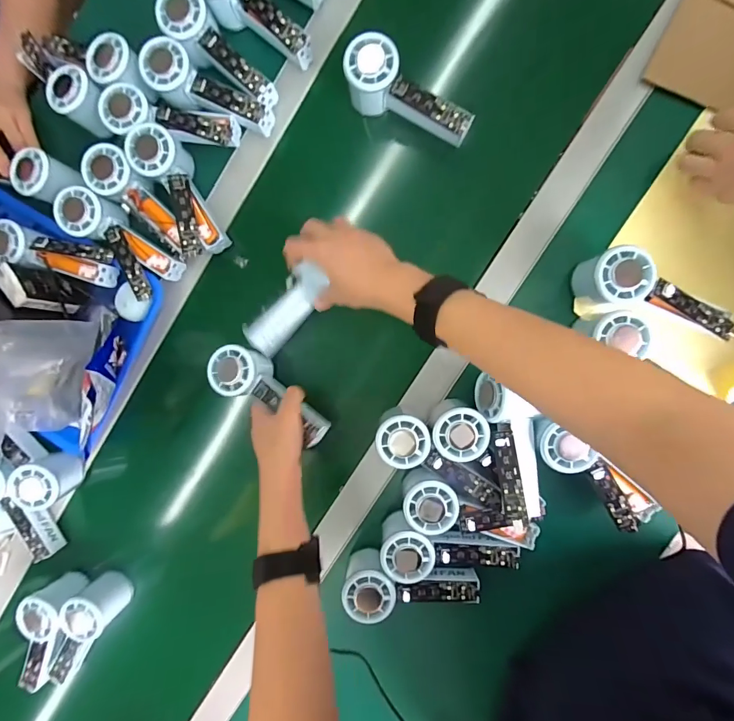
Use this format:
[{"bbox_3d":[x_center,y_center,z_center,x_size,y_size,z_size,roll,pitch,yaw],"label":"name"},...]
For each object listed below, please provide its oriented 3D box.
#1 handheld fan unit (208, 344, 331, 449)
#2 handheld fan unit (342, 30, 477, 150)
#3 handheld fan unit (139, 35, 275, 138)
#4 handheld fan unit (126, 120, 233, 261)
[{"bbox_3d":[-0.109,0.035,0.459,0.152,0.056,0.062,36,96,2],"label":"handheld fan unit"},{"bbox_3d":[0.049,-0.298,0.436,0.149,0.061,0.055,26,95,7],"label":"handheld fan unit"},{"bbox_3d":[-0.187,-0.321,0.472,0.154,0.046,0.055,22,95,-8],"label":"handheld fan unit"},{"bbox_3d":[-0.226,-0.203,0.479,0.052,0.057,0.157,-24,102,8],"label":"handheld fan unit"}]

